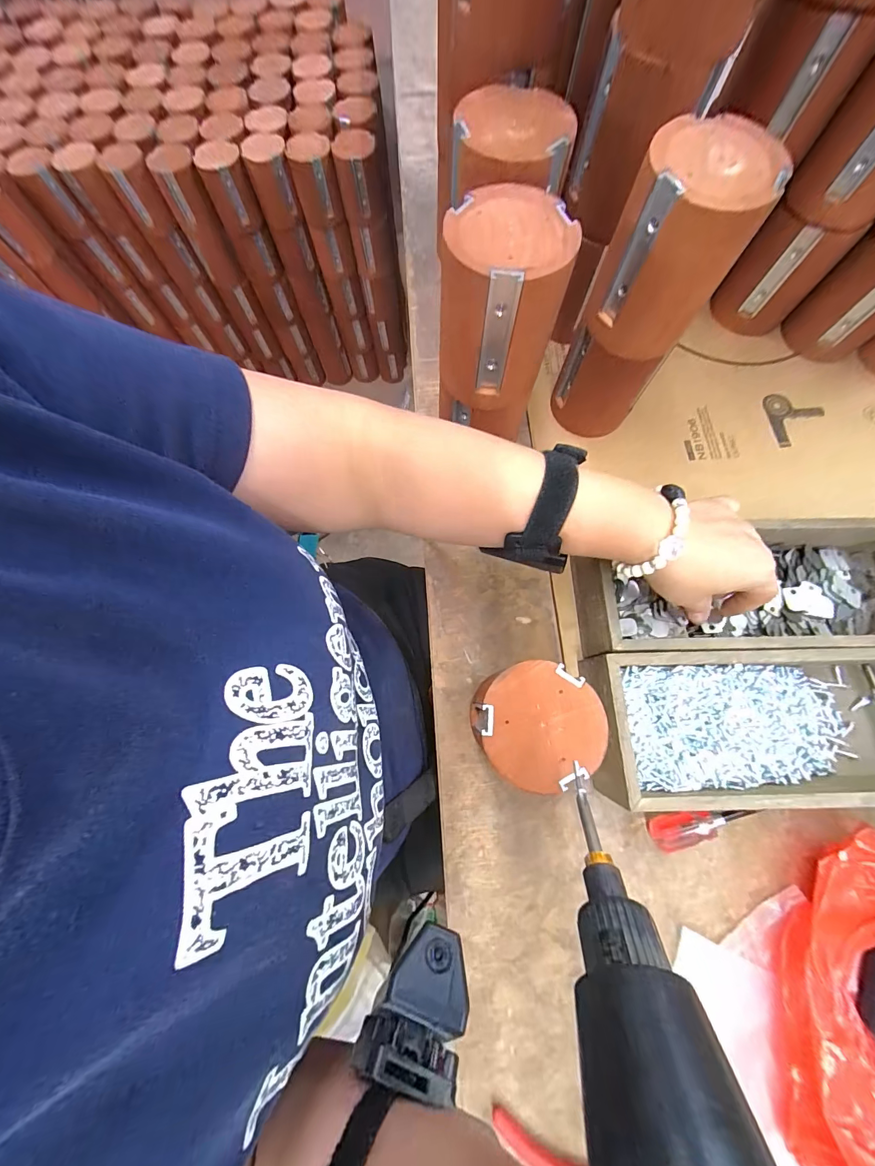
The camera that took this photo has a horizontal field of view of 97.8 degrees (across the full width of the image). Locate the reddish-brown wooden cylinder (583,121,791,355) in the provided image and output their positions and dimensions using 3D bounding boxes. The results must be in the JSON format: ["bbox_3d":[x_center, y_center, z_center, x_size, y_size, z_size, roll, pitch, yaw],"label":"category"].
[{"bbox_3d":[0.151,-0.212,0.253,0.074,0.104,0.064,25,76,8],"label":"reddish-brown wooden cylinder"}]

